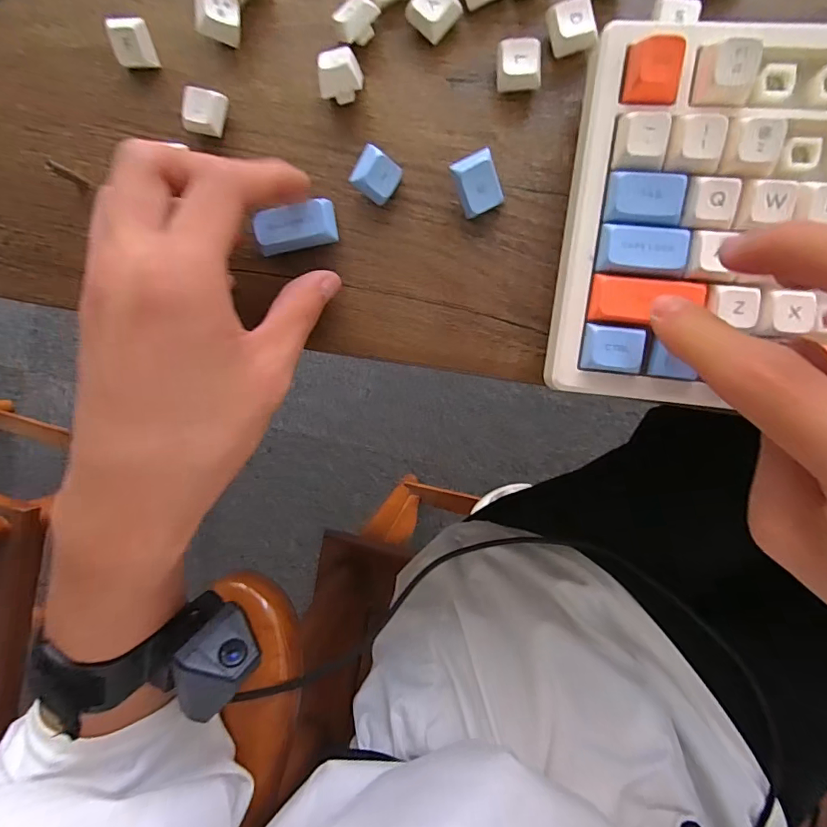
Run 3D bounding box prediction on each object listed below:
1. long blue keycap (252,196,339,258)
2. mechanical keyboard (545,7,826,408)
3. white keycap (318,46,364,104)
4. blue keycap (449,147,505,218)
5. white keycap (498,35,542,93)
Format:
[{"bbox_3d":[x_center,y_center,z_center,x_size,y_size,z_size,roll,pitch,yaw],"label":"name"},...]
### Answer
[{"bbox_3d":[-0.053,-0.085,0.211,0.035,0.017,0.017,-9,94,8],"label":"long blue keycap"},{"bbox_3d":[0.259,-0.069,0.162,0.397,0.043,0.159,5,95,6],"label":"mechanical keyboard"},{"bbox_3d":[-0.032,-0.149,0.203,0.017,0.017,0.020,-3,94,7],"label":"white keycap"},{"bbox_3d":[0.027,-0.099,0.197,0.019,0.010,0.024,-27,121,0],"label":"blue keycap"},{"bbox_3d":[0.045,-0.147,0.196,0.018,0.012,0.017,0,95,7],"label":"white keycap"}]

